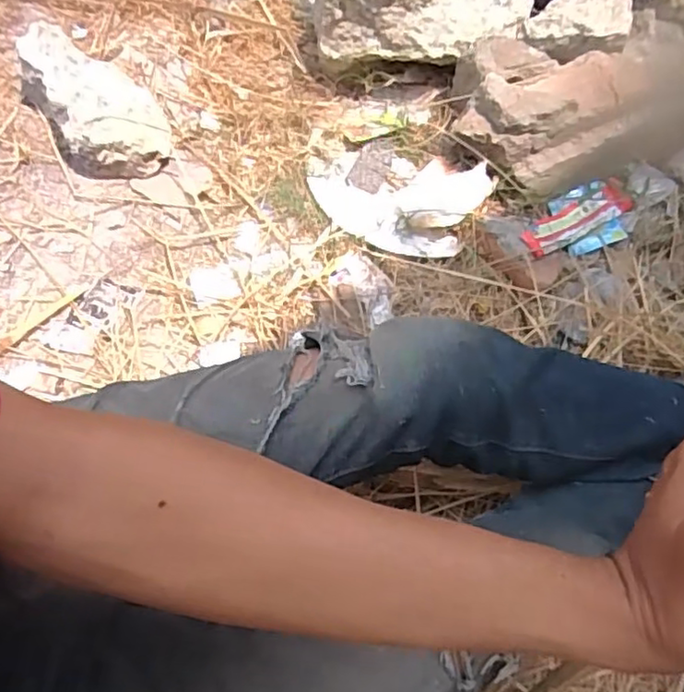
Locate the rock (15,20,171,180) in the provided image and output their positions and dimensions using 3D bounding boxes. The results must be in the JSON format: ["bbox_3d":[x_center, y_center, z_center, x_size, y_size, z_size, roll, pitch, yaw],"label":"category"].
[{"bbox_3d":[-0.406,-0.400,1.041,0.161,0.111,0.283,-34,69,-20],"label":"rock"}]

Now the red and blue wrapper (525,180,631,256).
[{"bbox_3d":[0.355,-0.194,0.967,0.195,0.029,0.098,-16,64,-12],"label":"red and blue wrapper"}]

